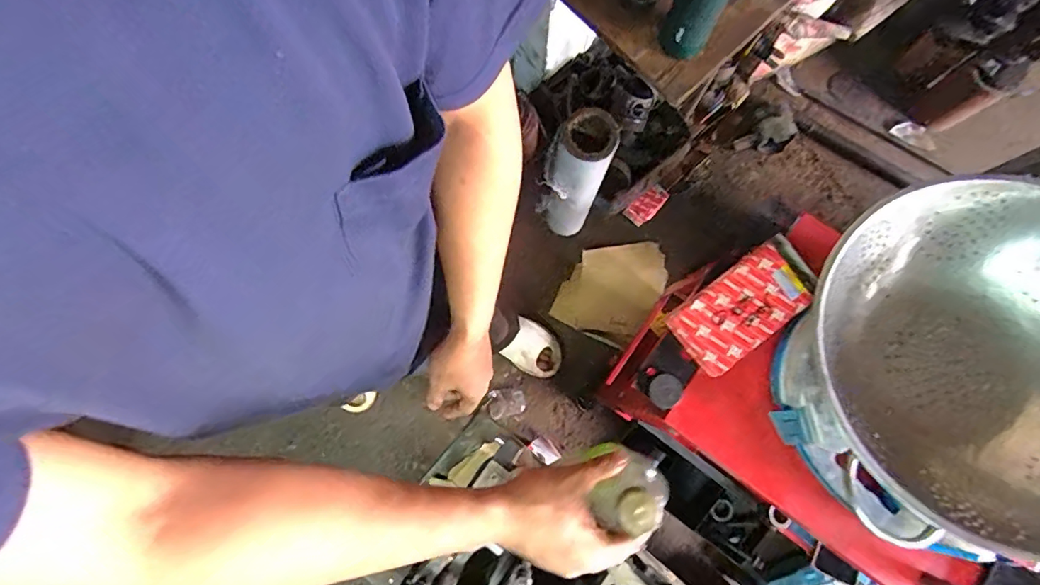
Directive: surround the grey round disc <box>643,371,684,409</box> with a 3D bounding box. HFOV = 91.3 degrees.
[{"bbox_3d":[0.178,0.120,0.631,0.045,0.022,0.039,40,83,7],"label":"grey round disc"}]

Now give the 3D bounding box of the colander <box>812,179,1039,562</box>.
[{"bbox_3d":[0.462,0.067,0.513,0.323,0.132,0.333,0,81,1],"label":"colander"}]

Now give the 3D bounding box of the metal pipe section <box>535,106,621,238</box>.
[{"bbox_3d":[0.118,-0.236,1.123,0.123,0.496,0.111,27,82,5],"label":"metal pipe section"}]

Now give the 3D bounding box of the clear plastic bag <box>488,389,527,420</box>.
[{"bbox_3d":[-0.035,0.283,1.319,0.096,0.059,0.073,-15,81,-2],"label":"clear plastic bag"}]

